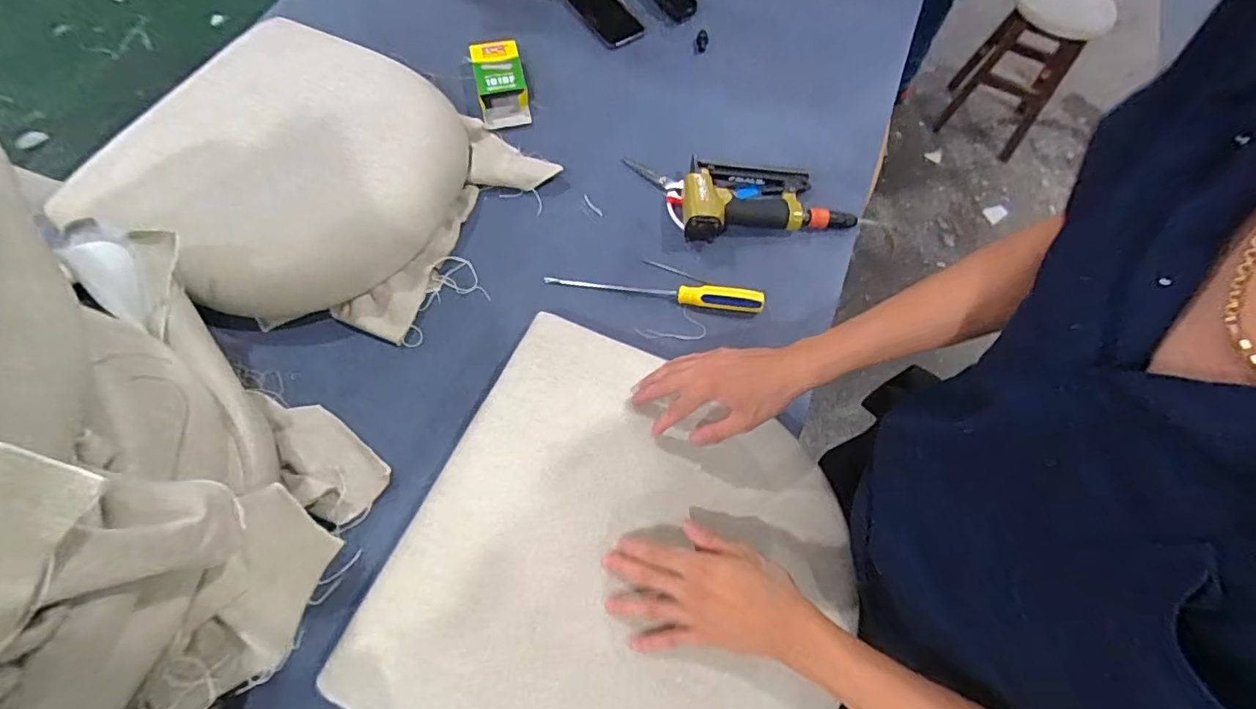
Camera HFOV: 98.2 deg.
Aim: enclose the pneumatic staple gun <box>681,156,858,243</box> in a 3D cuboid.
[{"bbox_3d":[0.193,-0.232,0.792,0.253,0.056,0.129,-9,67,-5],"label":"pneumatic staple gun"}]

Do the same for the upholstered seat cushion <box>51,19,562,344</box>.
[{"bbox_3d":[-0.454,-0.259,0.765,0.555,0.090,0.439,26,69,9],"label":"upholstered seat cushion"}]

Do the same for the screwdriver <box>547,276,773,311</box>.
[{"bbox_3d":[0.036,-0.092,0.737,0.292,0.031,0.030,10,67,3],"label":"screwdriver"}]

